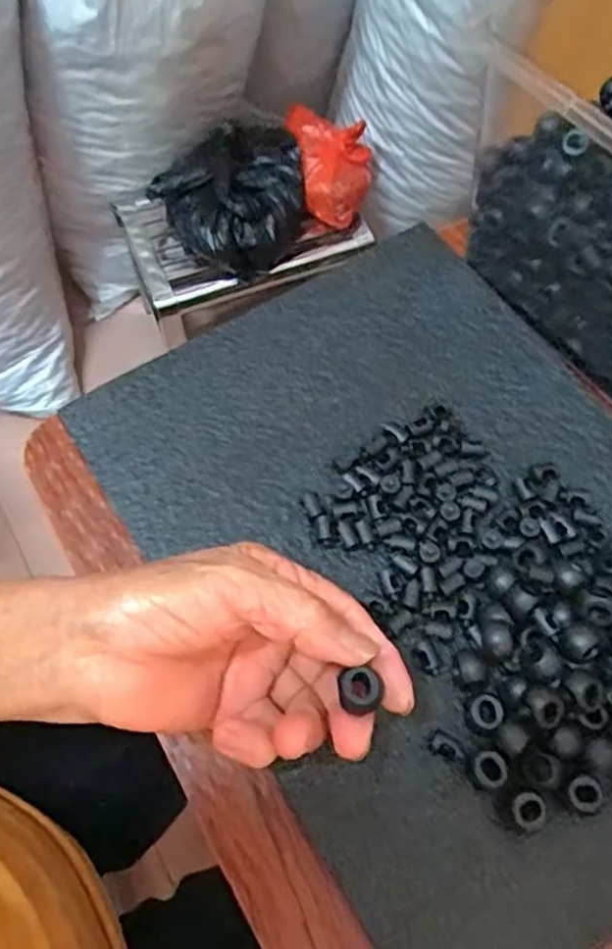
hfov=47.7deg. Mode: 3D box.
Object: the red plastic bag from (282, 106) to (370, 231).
[{"bbox_3d":[0.032,-0.405,0.877,0.091,0.071,0.176,-12,65,-6],"label":"red plastic bag"}]

